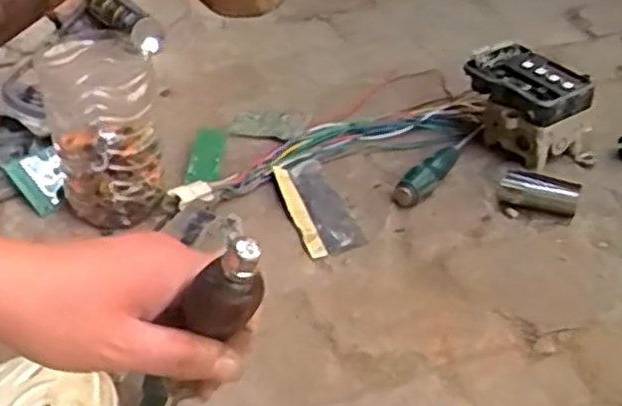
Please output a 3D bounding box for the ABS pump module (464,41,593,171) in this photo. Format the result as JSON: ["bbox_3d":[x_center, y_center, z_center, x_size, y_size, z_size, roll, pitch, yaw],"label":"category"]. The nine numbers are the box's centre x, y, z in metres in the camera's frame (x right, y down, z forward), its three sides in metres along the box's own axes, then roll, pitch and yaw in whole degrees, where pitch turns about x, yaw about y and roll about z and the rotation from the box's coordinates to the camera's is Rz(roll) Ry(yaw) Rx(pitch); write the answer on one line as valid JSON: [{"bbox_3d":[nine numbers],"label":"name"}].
[{"bbox_3d":[0.225,-0.109,0.788,0.072,0.083,0.128,-28,44,-28],"label":"ABS pump module"}]

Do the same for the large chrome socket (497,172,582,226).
[{"bbox_3d":[0.220,-0.006,0.713,0.074,0.036,0.034,19,43,26],"label":"large chrome socket"}]

